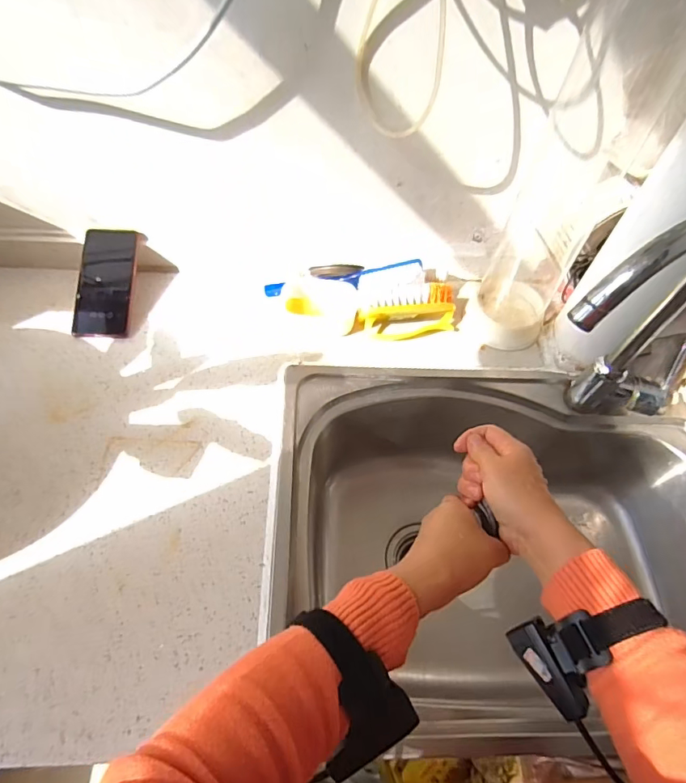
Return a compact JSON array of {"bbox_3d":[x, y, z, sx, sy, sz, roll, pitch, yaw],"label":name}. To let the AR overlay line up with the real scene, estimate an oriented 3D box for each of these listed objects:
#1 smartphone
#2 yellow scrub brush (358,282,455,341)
[{"bbox_3d":[-0.331,-0.155,0.661,0.077,0.010,0.165,0,76,-4],"label":"smartphone"},{"bbox_3d":[0.092,-0.112,0.665,0.133,0.060,0.044,-12,58,-11],"label":"yellow scrub brush"}]

